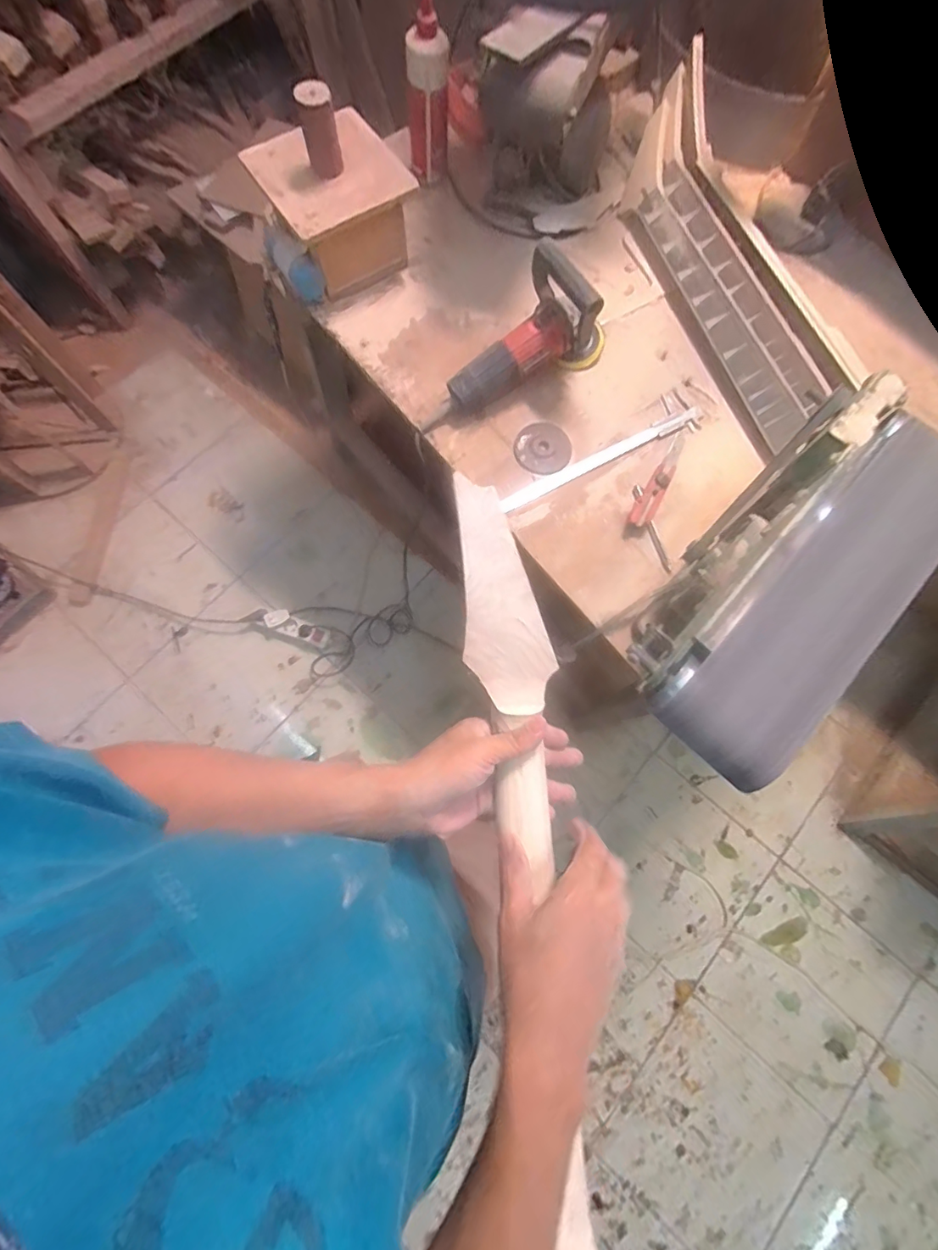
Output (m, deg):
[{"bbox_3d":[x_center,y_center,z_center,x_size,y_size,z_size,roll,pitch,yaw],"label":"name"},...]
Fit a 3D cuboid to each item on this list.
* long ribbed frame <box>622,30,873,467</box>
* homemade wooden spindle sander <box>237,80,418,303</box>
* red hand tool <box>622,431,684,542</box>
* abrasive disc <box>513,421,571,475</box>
[{"bbox_3d":[0.424,-0.603,0.825,0.186,0.084,0.644,-20,77,-5],"label":"long ribbed frame"},{"bbox_3d":[-0.211,-0.671,0.777,0.201,0.197,0.191,-29,78,-8],"label":"homemade wooden spindle sander"},{"bbox_3d":[0.290,-0.215,0.765,0.032,0.019,0.200,31,77,7],"label":"red hand tool"},{"bbox_3d":[0.114,-0.276,0.778,0.084,0.004,0.089,0,76,-1],"label":"abrasive disc"}]

